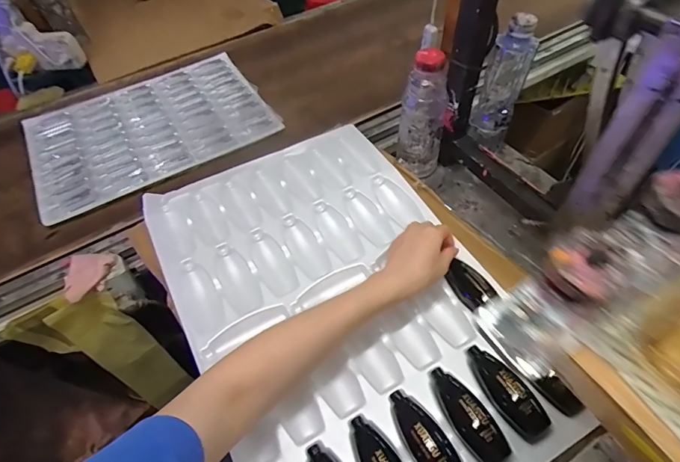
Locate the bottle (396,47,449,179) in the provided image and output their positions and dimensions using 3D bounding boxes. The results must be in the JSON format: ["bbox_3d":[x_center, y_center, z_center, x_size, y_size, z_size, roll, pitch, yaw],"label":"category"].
[{"bbox_3d":[0.121,-0.168,0.612,0.066,0.192,0.065,14,55,13],"label":"bottle"}]

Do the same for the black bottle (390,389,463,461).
[{"bbox_3d":[0.084,0.204,0.410,0.038,0.027,0.099,-24,55,-14],"label":"black bottle"}]

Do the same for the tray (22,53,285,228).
[{"bbox_3d":[-0.392,-0.222,0.843,0.450,0.017,0.347,-26,56,-15],"label":"tray"}]

